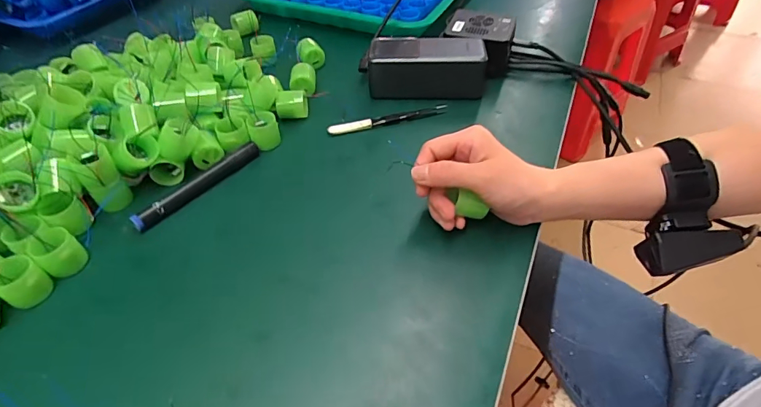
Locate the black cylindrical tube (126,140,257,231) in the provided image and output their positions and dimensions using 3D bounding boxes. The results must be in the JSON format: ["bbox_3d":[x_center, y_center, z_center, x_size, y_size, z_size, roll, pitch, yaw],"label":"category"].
[{"bbox_3d":[-0.163,-0.018,0.390,0.014,0.013,0.125,32,55,28],"label":"black cylindrical tube"}]

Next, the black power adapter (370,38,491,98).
[{"bbox_3d":[0.053,-0.153,0.487,0.131,0.048,0.056,2,46,5],"label":"black power adapter"}]

